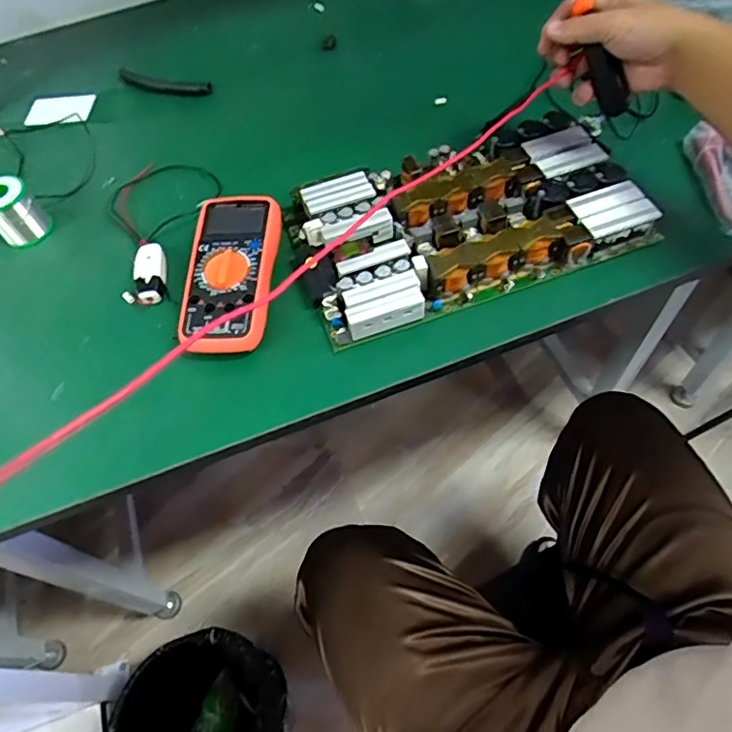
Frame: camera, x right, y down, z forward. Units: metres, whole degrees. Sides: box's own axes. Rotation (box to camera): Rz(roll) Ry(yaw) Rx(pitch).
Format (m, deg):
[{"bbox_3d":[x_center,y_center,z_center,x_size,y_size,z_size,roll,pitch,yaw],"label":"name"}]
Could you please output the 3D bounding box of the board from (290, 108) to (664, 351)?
[{"bbox_3d":[0.100,-0.153,0.567,0.345,0.046,0.199,-17,59,-6],"label":"board"}]

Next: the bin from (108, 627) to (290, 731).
[{"bbox_3d":[-0.253,0.588,0.911,0.274,0.264,0.247,-9,59,1],"label":"bin"}]

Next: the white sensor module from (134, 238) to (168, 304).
[{"bbox_3d":[-0.223,-0.102,0.578,0.031,0.019,0.082,-12,59,-3],"label":"white sensor module"}]

